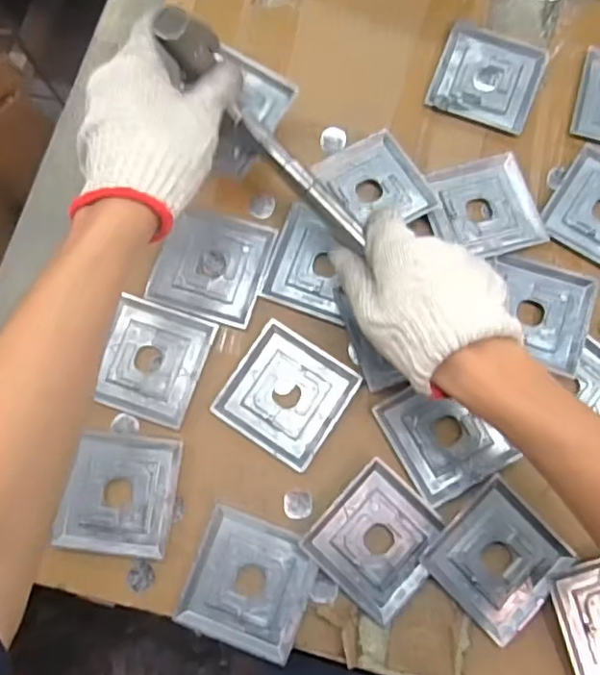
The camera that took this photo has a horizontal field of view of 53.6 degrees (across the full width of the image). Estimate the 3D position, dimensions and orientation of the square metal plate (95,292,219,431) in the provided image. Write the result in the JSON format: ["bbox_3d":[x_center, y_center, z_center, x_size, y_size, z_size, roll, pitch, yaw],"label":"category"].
[{"bbox_3d":[-0.120,0.020,0.489,0.081,0.006,0.090,18,79,4],"label":"square metal plate"}]

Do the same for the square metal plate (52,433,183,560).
[{"bbox_3d":[-0.142,0.122,0.468,0.087,0.006,0.090,7,78,2],"label":"square metal plate"}]

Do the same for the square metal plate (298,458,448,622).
[{"bbox_3d":[0.060,0.154,0.452,0.086,0.009,0.089,42,81,8],"label":"square metal plate"}]

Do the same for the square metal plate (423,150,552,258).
[{"bbox_3d":[0.157,-0.112,0.508,0.089,0.007,0.087,-15,78,-3],"label":"square metal plate"}]

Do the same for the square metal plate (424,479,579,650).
[{"bbox_3d":[0.149,0.167,0.449,0.088,0.009,0.083,-44,81,-8],"label":"square metal plate"}]

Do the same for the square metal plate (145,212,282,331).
[{"bbox_3d":[-0.074,-0.062,0.506,0.090,0.008,0.090,17,79,4],"label":"square metal plate"}]

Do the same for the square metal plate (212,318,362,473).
[{"bbox_3d":[-0.011,0.046,0.481,0.090,0.007,0.090,34,80,7],"label":"square metal plate"}]

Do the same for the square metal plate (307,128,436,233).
[{"bbox_3d":[0.065,-0.132,0.513,0.084,0.014,0.086,-29,79,-6],"label":"square metal plate"}]

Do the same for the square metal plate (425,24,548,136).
[{"bbox_3d":[0.172,-0.239,0.542,0.090,0.004,0.095,20,79,4],"label":"square metal plate"}]

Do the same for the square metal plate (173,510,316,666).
[{"bbox_3d":[-0.038,0.186,0.449,0.088,0.008,0.089,19,79,4],"label":"square metal plate"}]

